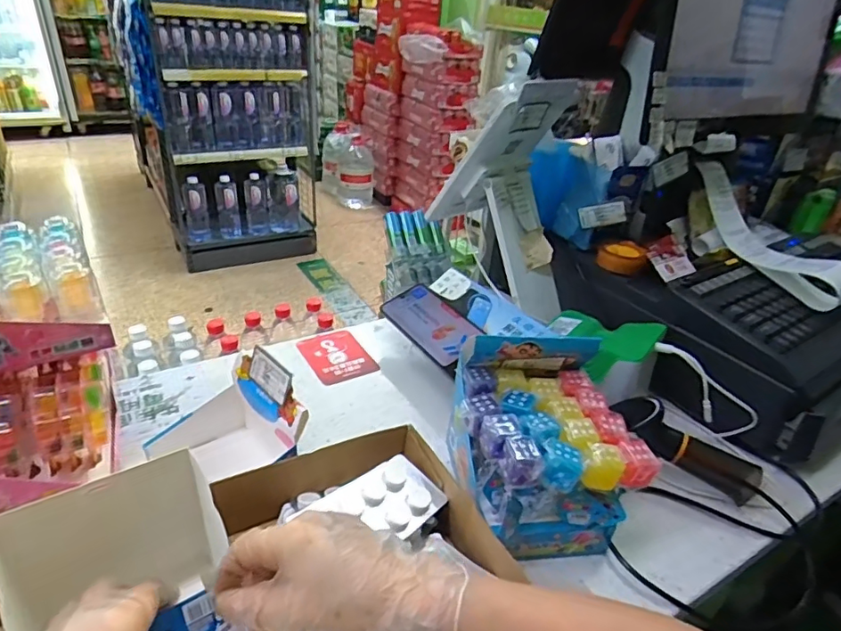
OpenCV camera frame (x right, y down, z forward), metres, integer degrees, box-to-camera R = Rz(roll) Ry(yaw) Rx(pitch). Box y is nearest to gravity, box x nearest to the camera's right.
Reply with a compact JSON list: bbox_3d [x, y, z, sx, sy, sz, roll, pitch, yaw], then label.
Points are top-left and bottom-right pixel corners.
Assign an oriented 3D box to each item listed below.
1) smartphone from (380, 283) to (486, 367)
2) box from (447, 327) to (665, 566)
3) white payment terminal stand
[{"bbox_3d":[0.014,0.008,0.693,0.078,0.008,0.155,-30,43,-18],"label":"smartphone"},{"bbox_3d":[0.106,0.112,0.491,0.131,0.144,0.157,-5,33,-17],"label":"box"},{"bbox_3d":[0.118,-0.164,0.708,0.200,0.261,0.121,22,35,23],"label":"white payment terminal stand"}]

